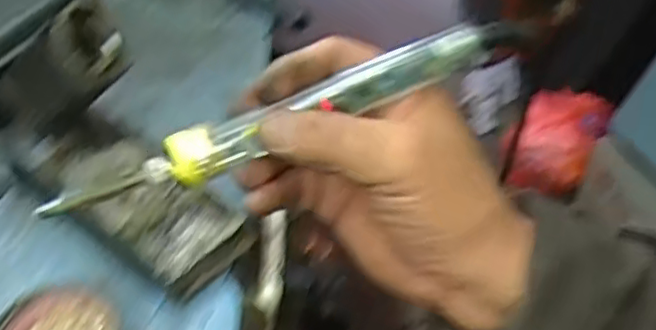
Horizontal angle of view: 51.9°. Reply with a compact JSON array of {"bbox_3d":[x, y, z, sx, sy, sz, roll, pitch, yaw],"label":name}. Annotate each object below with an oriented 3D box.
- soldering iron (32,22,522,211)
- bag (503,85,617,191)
[{"bbox_3d":[-0.021,-0.021,0.303,0.218,0.022,0.024,-21,44,0],"label":"soldering iron"},{"bbox_3d":[0.554,-0.066,1.666,0.206,0.227,0.144,18,42,15],"label":"bag"}]

